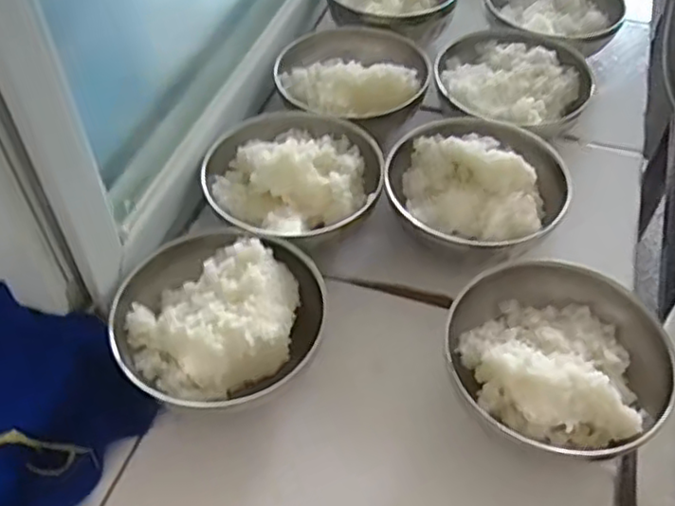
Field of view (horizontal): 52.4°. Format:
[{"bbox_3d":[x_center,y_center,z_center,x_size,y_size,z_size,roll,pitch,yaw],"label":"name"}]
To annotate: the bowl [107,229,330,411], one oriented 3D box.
[{"bbox_3d":[-0.091,0.043,0.520,0.146,0.070,0.142,-2,49,2],"label":"bowl"}]

